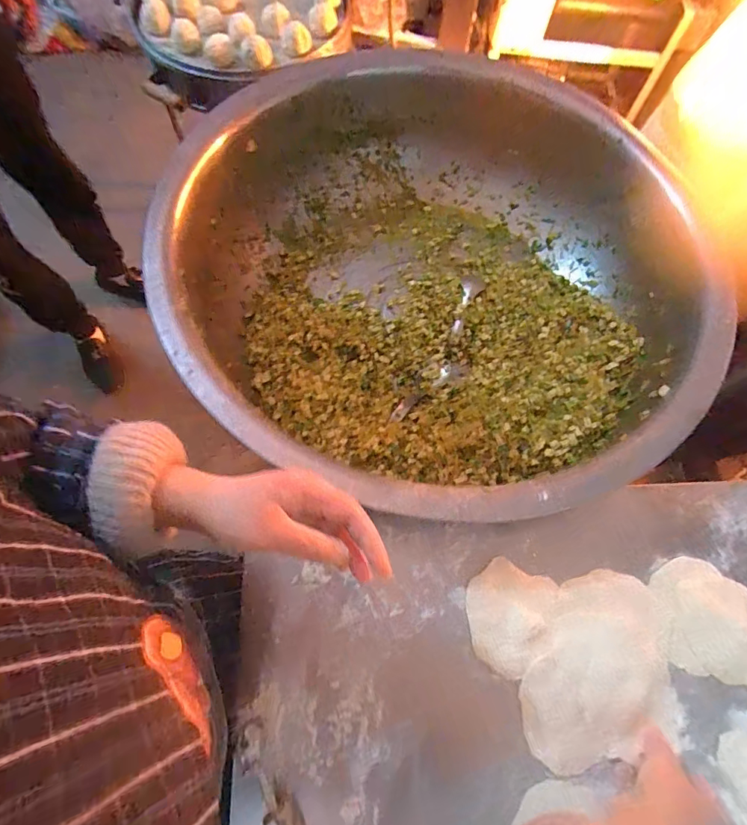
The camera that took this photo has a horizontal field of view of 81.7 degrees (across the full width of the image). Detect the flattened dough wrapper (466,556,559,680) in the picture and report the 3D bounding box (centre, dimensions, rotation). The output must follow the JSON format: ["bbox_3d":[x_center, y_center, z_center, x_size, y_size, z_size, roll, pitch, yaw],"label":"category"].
[{"bbox_3d":[0.143,0.216,0.457,0.091,0.005,0.106,17,67,9],"label":"flattened dough wrapper"}]

